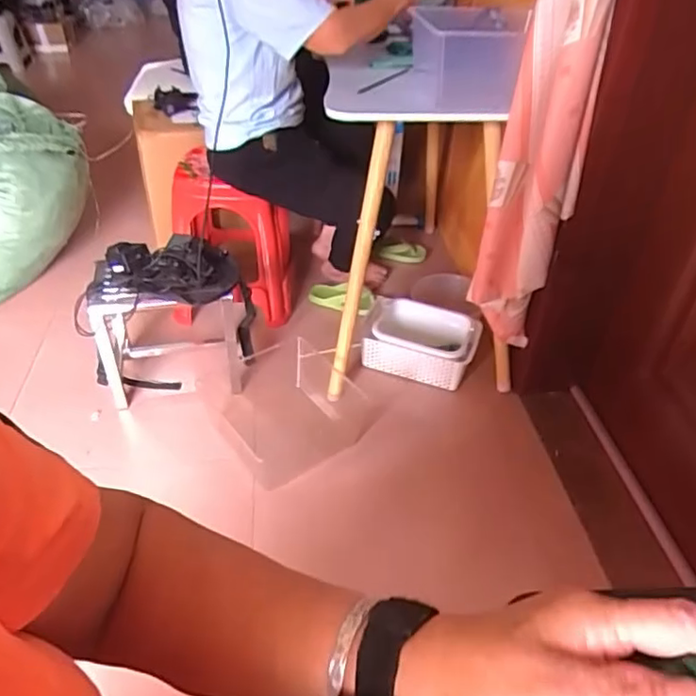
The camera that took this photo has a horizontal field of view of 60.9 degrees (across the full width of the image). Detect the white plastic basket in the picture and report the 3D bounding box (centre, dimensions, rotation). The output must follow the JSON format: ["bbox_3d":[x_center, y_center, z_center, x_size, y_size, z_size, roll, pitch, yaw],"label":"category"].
[{"bbox_3d":[0.204,-0.012,1.673,0.310,0.143,0.210,12,41,11],"label":"white plastic basket"}]

